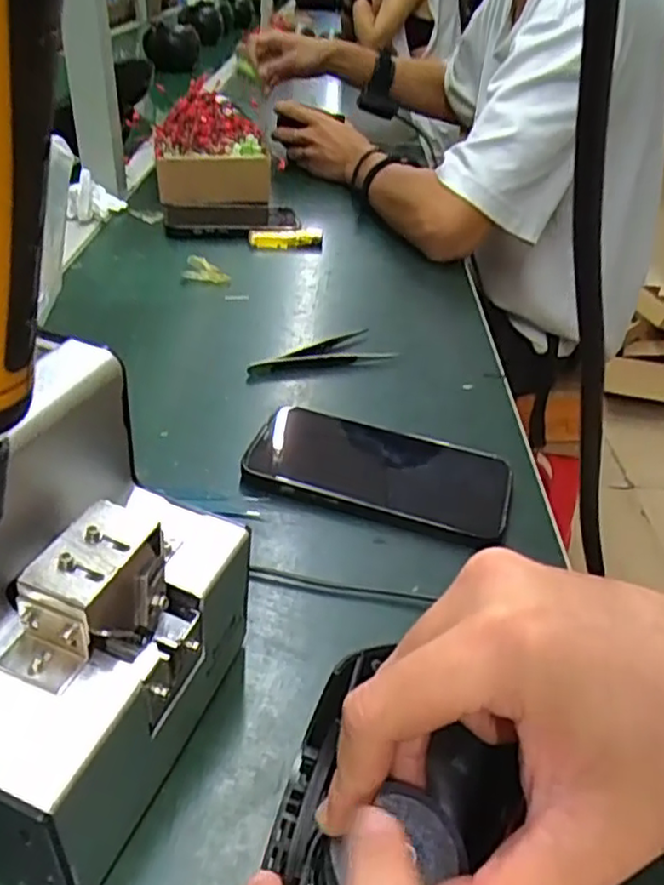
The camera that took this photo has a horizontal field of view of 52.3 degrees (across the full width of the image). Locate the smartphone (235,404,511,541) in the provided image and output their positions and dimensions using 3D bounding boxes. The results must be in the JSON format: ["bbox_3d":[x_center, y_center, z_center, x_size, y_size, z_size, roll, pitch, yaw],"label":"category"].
[{"bbox_3d":[0.031,0.013,0.422,0.157,0.015,0.083,17,36,10],"label":"smartphone"}]

